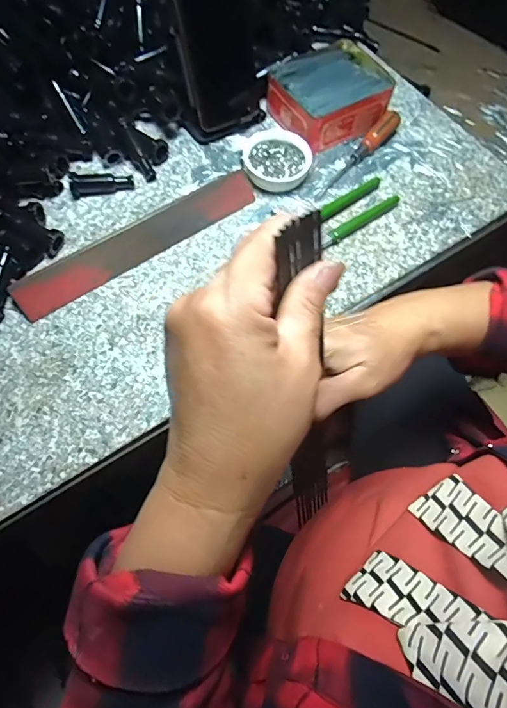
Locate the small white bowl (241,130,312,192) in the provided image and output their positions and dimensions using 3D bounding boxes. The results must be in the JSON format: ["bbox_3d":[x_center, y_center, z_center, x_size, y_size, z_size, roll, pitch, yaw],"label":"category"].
[{"bbox_3d":[0.025,-0.210,0.467,0.072,0.026,0.070,1,67,-2],"label":"small white bowl"}]

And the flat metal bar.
[{"bbox_3d":[-0.109,-0.114,0.421,0.259,0.036,0.010,-34,32,-17],"label":"flat metal bar"}]

